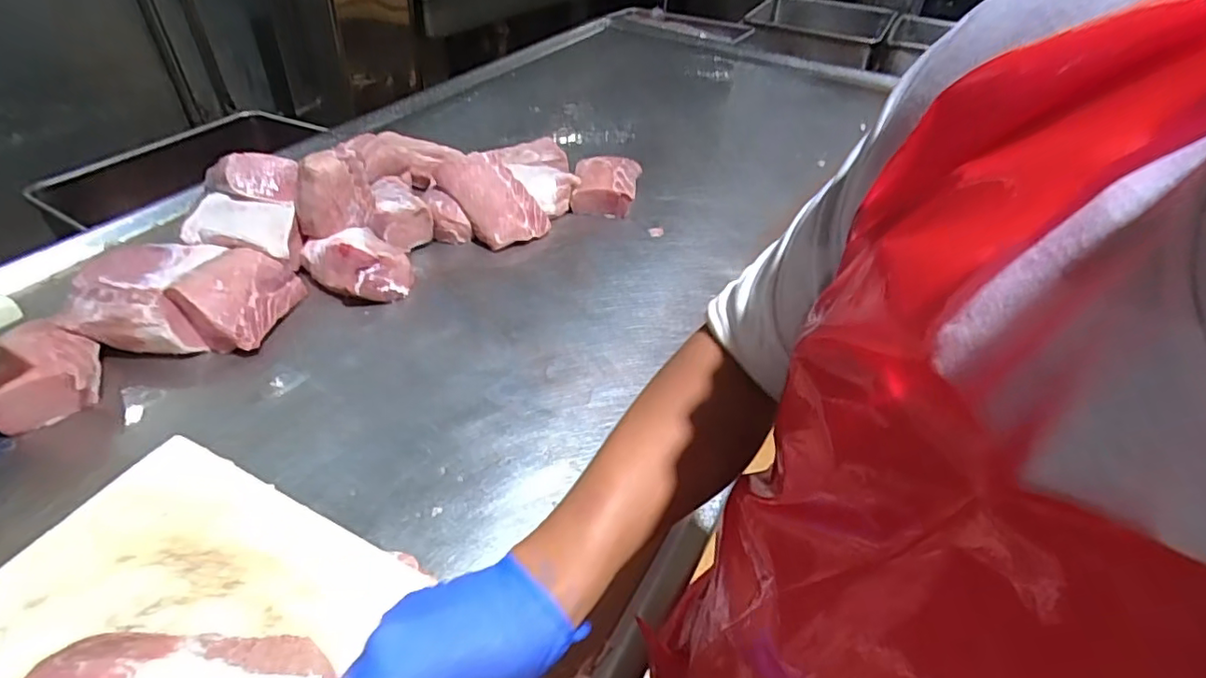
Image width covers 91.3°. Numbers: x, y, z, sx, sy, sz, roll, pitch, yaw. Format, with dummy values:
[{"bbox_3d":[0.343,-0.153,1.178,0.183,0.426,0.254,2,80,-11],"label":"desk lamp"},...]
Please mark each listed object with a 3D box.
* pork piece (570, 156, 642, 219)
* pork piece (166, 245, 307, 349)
[{"bbox_3d":[0.006,-0.310,1.184,0.126,0.064,0.151,7,43,6],"label":"pork piece"},{"bbox_3d":[-0.530,-0.066,0.865,0.113,0.088,0.162,6,43,5],"label":"pork piece"}]

